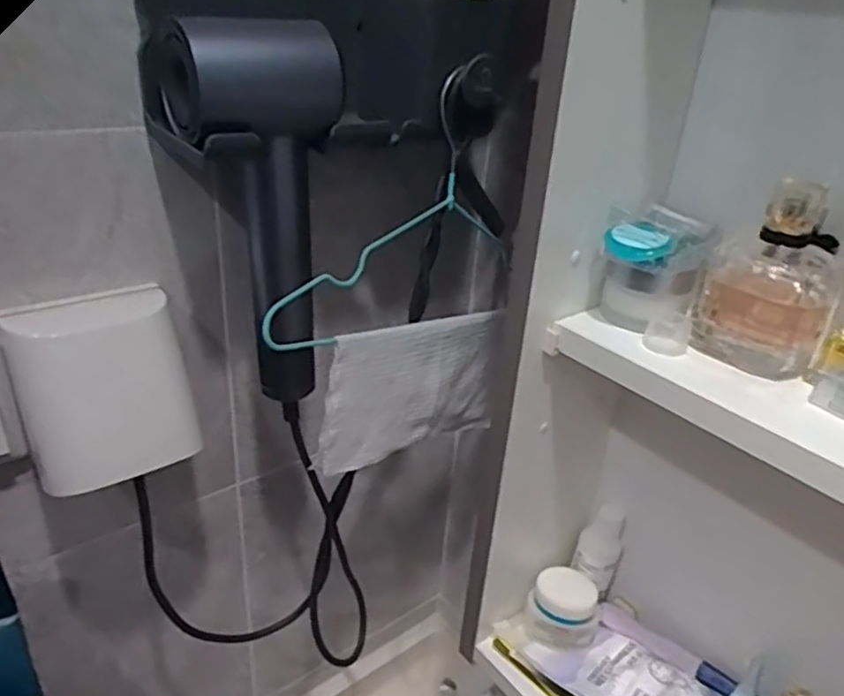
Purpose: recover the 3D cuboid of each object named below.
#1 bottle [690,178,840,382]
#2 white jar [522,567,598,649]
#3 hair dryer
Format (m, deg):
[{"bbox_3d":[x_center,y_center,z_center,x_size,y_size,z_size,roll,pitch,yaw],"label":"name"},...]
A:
[{"bbox_3d":[0.196,-0.038,0.377,0.067,0.101,0.047,19,31,26],"label":"bottle"},{"bbox_3d":[0.112,0.211,0.540,0.055,0.046,0.043,11,28,13],"label":"white jar"},{"bbox_3d":[-0.101,-0.073,0.404,0.110,0.249,0.094,-5,29,-17],"label":"hair dryer"}]

